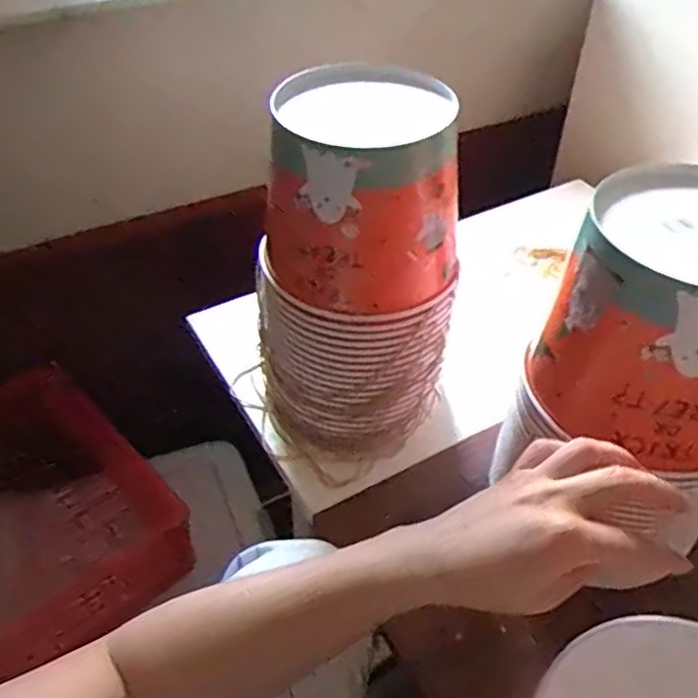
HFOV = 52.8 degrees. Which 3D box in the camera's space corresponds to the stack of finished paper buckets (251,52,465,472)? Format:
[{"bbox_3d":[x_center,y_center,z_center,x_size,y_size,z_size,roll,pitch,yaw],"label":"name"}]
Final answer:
[{"bbox_3d":[0.004,-0.060,0.574,0.151,0.274,0.159,-3,44,-4],"label":"stack of finished paper buckets"}]

